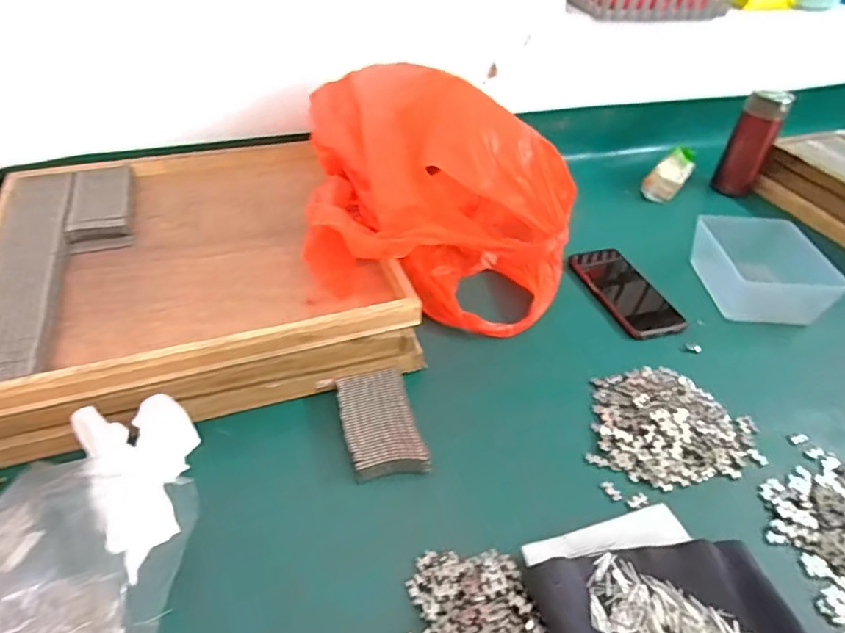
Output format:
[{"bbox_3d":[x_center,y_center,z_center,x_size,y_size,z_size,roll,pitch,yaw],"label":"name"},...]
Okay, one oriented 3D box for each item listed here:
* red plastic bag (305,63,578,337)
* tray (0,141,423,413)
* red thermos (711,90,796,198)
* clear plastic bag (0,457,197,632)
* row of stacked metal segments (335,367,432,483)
[{"bbox_3d":[0.006,-0.128,0.613,0.320,0.236,0.254,11,42,8],"label":"red plastic bag"},{"bbox_3d":[-0.257,-0.084,0.606,0.381,0.029,0.391,-13,42,-19],"label":"tray"},{"bbox_3d":[0.535,-0.279,0.905,0.057,0.161,0.056,-21,47,-26],"label":"red thermos"},{"bbox_3d":[-0.259,0.161,0.406,0.169,0.033,0.137,4,41,0],"label":"clear plastic bag"},{"bbox_3d":[-0.040,0.097,0.515,0.065,0.016,0.113,-8,43,-14],"label":"row of stacked metal segments"}]

